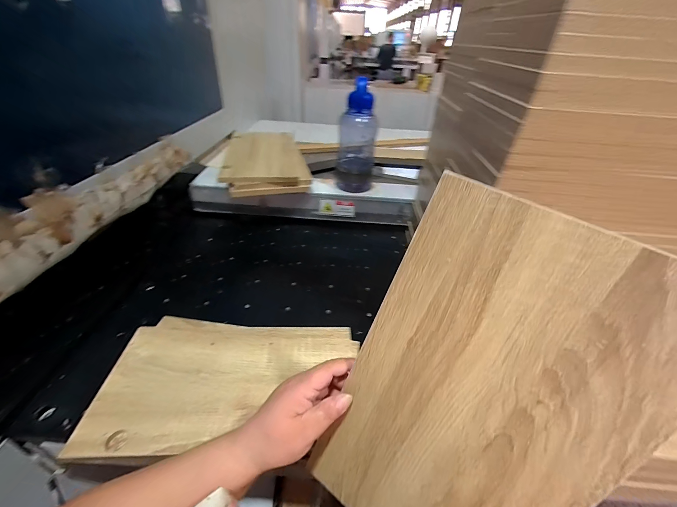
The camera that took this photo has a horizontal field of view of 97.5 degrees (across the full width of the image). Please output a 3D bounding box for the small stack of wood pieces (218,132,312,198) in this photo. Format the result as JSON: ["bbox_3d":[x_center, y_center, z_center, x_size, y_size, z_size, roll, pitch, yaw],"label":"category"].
[{"bbox_3d":[-0.229,-0.279,0.891,0.226,0.065,0.355,-7,37,-15],"label":"small stack of wood pieces"}]

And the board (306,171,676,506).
[{"bbox_3d":[0.102,0.138,0.250,0.194,0.352,0.004,29,23,23],"label":"board"}]

